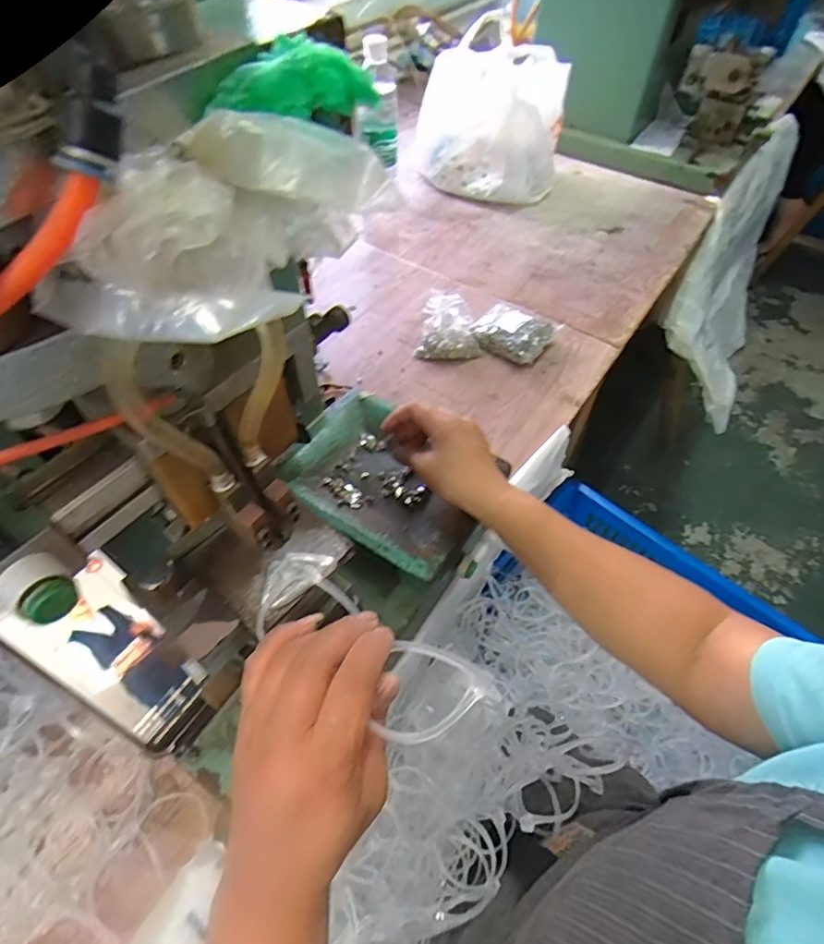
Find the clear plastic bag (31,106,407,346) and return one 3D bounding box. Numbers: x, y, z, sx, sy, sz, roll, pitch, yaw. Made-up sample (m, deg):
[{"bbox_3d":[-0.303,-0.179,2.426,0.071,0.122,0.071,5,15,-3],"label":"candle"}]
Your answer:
[{"bbox_3d":[-0.053,-0.067,0.146,0.089,0.035,0.045,-37,62,-24],"label":"clear plastic bag"}]

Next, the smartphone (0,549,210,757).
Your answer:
[{"bbox_3d":[-0.198,0.122,0.357,0.069,0.153,0.011,-43,29,-27],"label":"smartphone"}]

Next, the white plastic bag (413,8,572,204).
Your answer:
[{"bbox_3d":[0.125,-0.561,0.855,0.234,0.213,0.123,2,54,1],"label":"white plastic bag"}]

